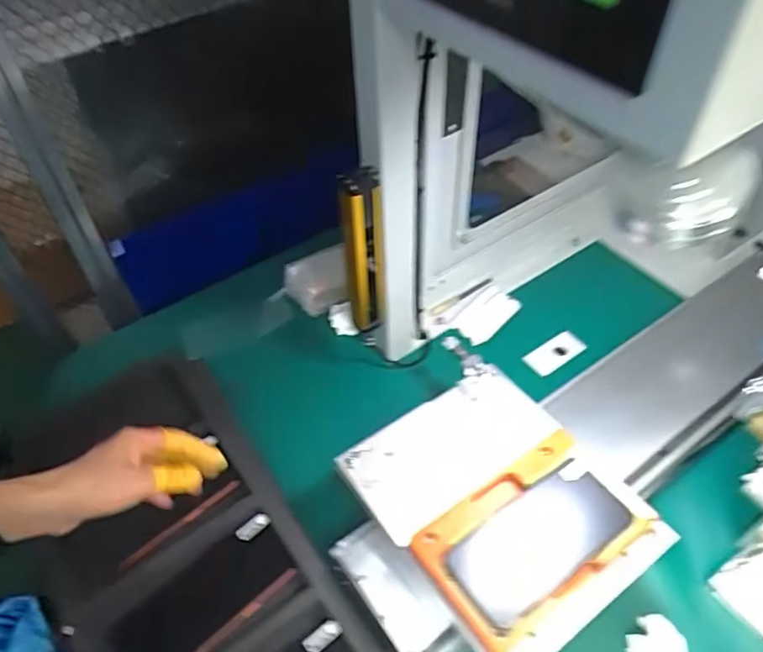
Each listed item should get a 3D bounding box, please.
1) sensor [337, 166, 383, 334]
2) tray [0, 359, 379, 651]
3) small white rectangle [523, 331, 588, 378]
[{"bbox_3d":[-0.018,-0.069,0.598,0.039,0.199,0.033,-2,49,0],"label":"sensor"},{"bbox_3d":[-0.186,0.224,0.563,0.226,0.067,0.445,-29,54,-21],"label":"tray"},{"bbox_3d":[0.233,0.038,0.800,0.079,0.007,0.036,-32,79,-5],"label":"small white rectangle"}]

